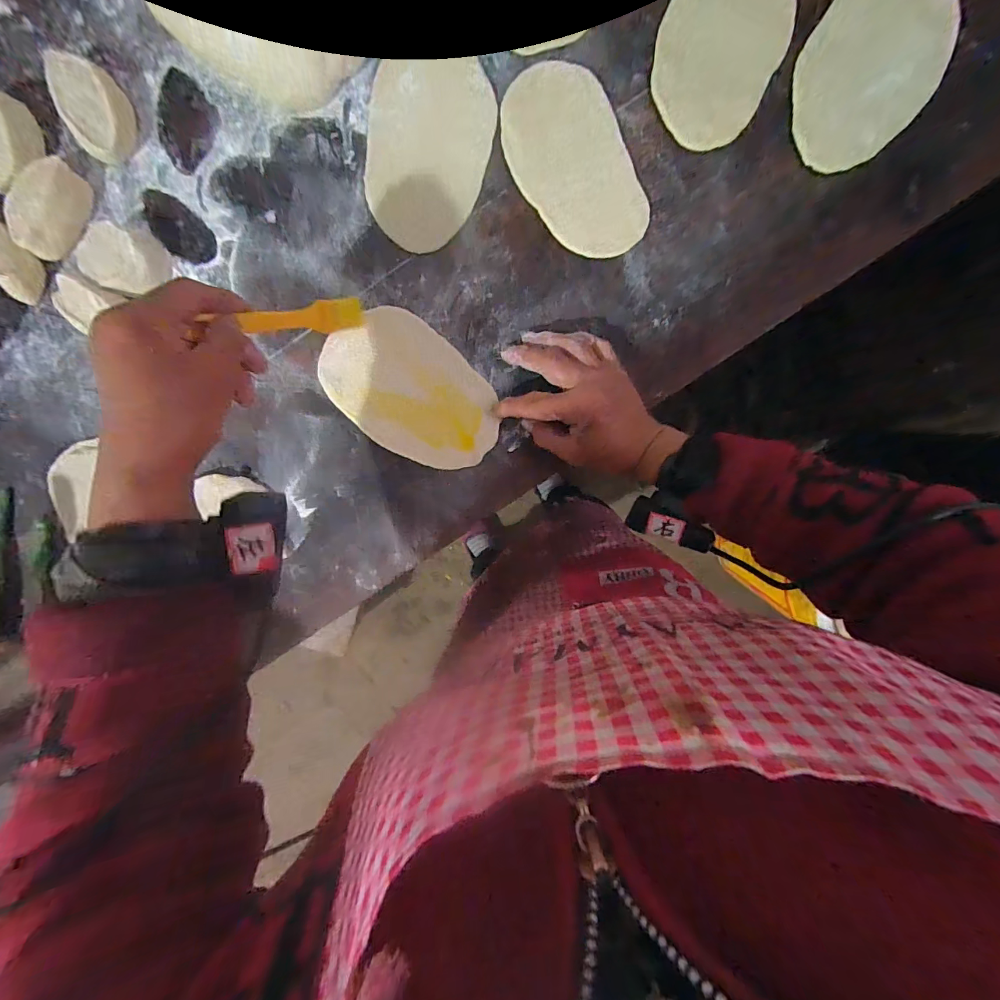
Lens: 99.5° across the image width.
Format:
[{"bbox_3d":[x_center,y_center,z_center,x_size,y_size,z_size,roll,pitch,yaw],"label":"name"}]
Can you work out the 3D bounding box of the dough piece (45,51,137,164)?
[{"bbox_3d":[-0.307,-0.298,0.320,0.043,0.026,0.066,-6,99,0],"label":"dough piece"}]

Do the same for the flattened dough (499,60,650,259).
[{"bbox_3d":[0.059,-0.269,0.343,0.086,0.005,0.146,-26,99,3],"label":"flattened dough"}]

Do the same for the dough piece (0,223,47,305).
[{"bbox_3d":[-0.394,-0.193,0.336,0.034,0.028,0.058,-36,98,4],"label":"dough piece"}]

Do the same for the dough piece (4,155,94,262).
[{"bbox_3d":[-0.352,-0.225,0.328,0.039,0.023,0.071,35,97,-6],"label":"dough piece"}]

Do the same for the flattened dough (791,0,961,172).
[{"bbox_3d":[0.293,-0.344,0.331,0.103,0.006,0.159,32,97,-6],"label":"flattened dough"}]

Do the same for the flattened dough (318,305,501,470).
[{"bbox_3d":[-0.076,-0.091,0.369,0.158,0.008,0.100,41,96,-7],"label":"flattened dough"}]

